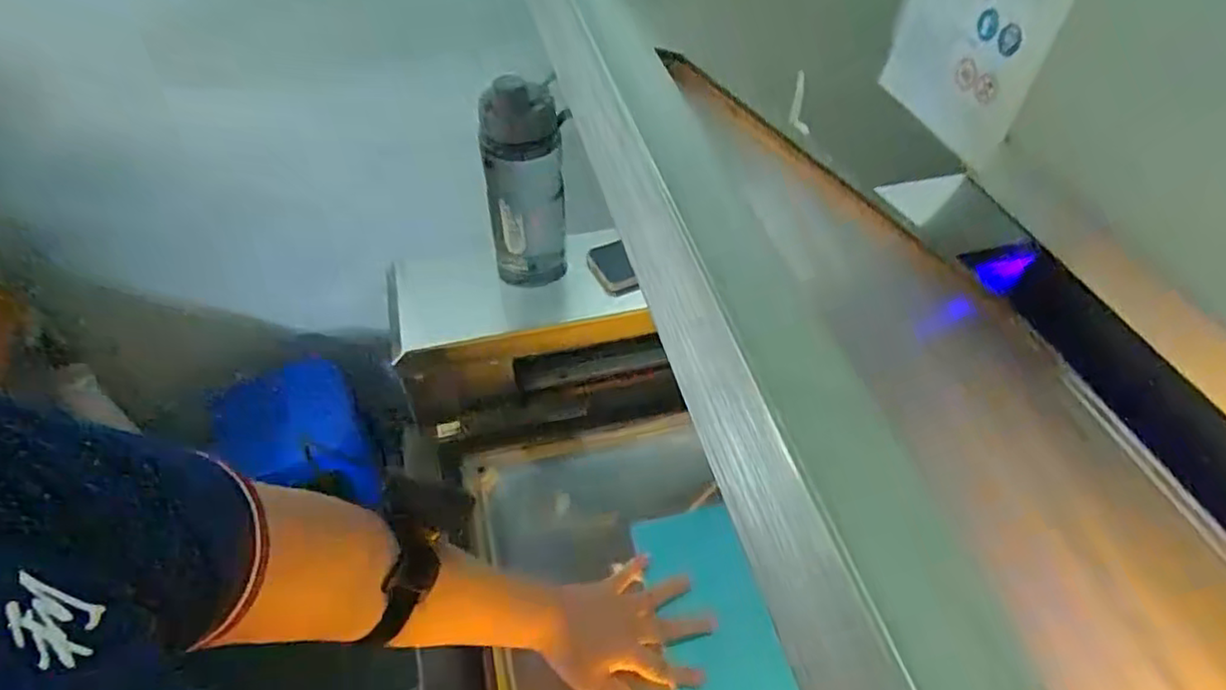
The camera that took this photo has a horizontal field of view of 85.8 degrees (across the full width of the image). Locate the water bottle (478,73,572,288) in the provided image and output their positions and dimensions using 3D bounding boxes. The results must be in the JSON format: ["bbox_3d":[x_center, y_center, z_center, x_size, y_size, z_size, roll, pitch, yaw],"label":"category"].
[{"bbox_3d":[-0.100,-0.170,0.759,0.087,0.261,0.072,-9,49,-9],"label":"water bottle"}]

